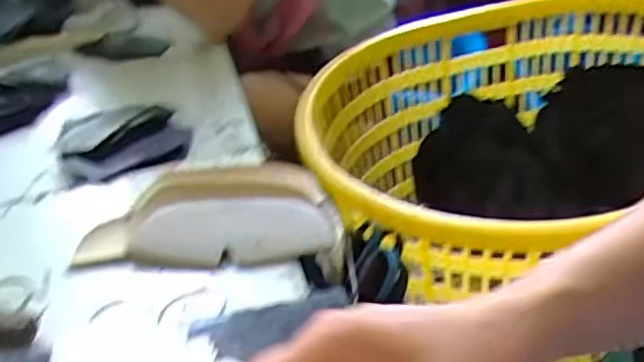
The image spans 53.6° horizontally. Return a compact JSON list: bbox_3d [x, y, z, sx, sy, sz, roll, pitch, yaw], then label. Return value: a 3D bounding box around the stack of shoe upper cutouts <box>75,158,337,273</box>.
[{"bbox_3d":[-0.096,0.027,0.546,0.216,0.034,0.111,-6,36,2],"label":"stack of shoe upper cutouts"}]

